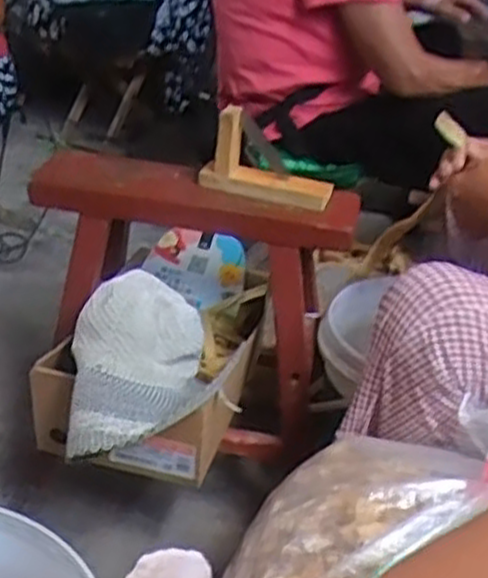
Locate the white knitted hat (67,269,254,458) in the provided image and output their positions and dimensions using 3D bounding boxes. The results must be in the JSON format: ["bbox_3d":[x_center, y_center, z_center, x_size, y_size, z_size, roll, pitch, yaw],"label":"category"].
[{"bbox_3d":[-0.099,0.076,0.859,0.167,0.099,0.239,4,27,-7],"label":"white knitted hat"}]

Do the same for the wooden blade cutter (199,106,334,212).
[{"bbox_3d":[0.030,-0.157,0.942,0.156,0.102,0.033,9,27,2],"label":"wooden blade cutter"}]

